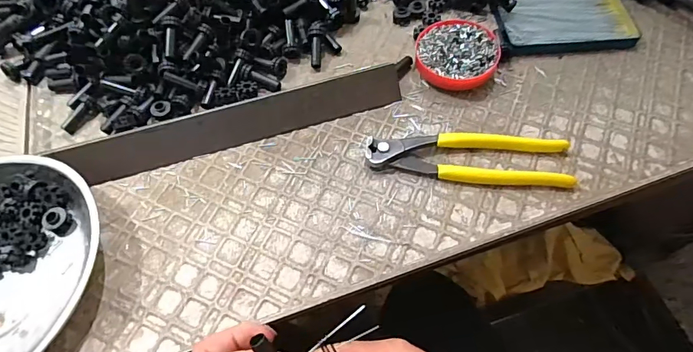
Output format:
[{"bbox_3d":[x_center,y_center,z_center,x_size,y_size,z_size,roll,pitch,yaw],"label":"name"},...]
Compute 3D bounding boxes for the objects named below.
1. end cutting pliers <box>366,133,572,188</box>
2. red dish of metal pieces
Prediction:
[{"bbox_3d":[0.101,-0.017,0.366,0.167,0.016,0.048,3,60,3],"label":"end cutting pliers"},{"bbox_3d":[0.104,-0.116,0.413,0.074,0.020,0.074,-1,60,1],"label":"red dish of metal pieces"}]

